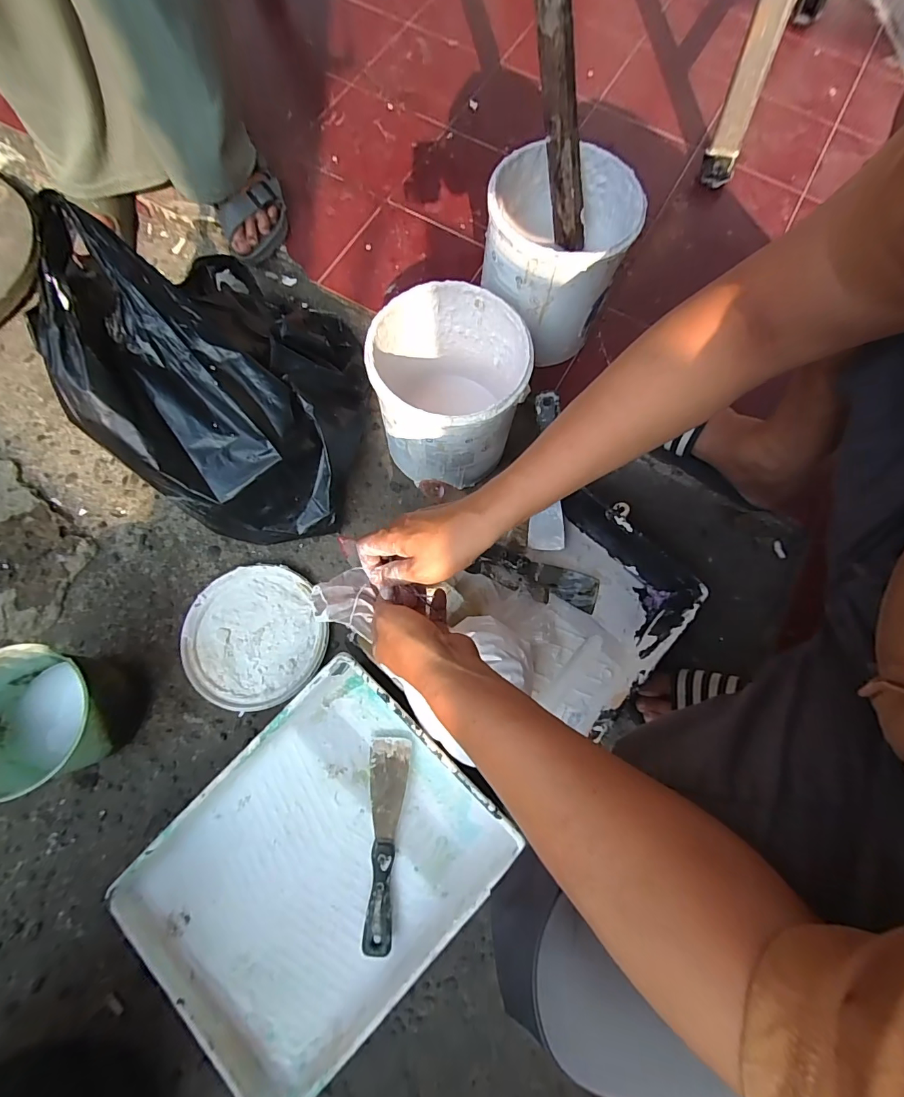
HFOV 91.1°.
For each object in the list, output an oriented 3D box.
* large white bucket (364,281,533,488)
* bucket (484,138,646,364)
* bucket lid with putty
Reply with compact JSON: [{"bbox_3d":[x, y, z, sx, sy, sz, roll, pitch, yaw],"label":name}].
[{"bbox_3d":[-0.005,-0.190,0.583,0.173,0.210,0.180,0,74,-1],"label":"large white bucket"},{"bbox_3d":[0.130,-0.375,0.586,0.171,0.178,0.169,0,74,-1],"label":"bucket"},{"bbox_3d":[-0.256,0.112,0.573,0.171,0.015,0.172,0,74,-1],"label":"bucket lid with putty"}]

